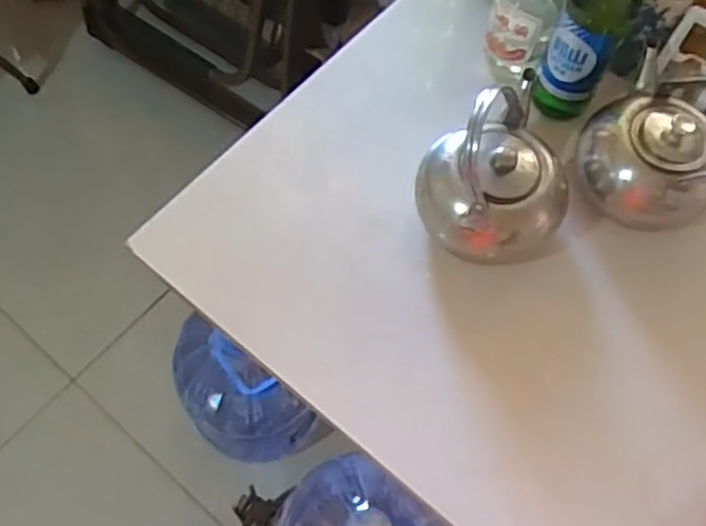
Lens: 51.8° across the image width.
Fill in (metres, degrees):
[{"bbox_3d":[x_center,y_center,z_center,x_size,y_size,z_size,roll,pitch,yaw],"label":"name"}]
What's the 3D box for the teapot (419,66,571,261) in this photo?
[{"bbox_3d":[0.137,-0.088,0.663,0.136,0.140,0.129,28,66,11],"label":"teapot"}]

